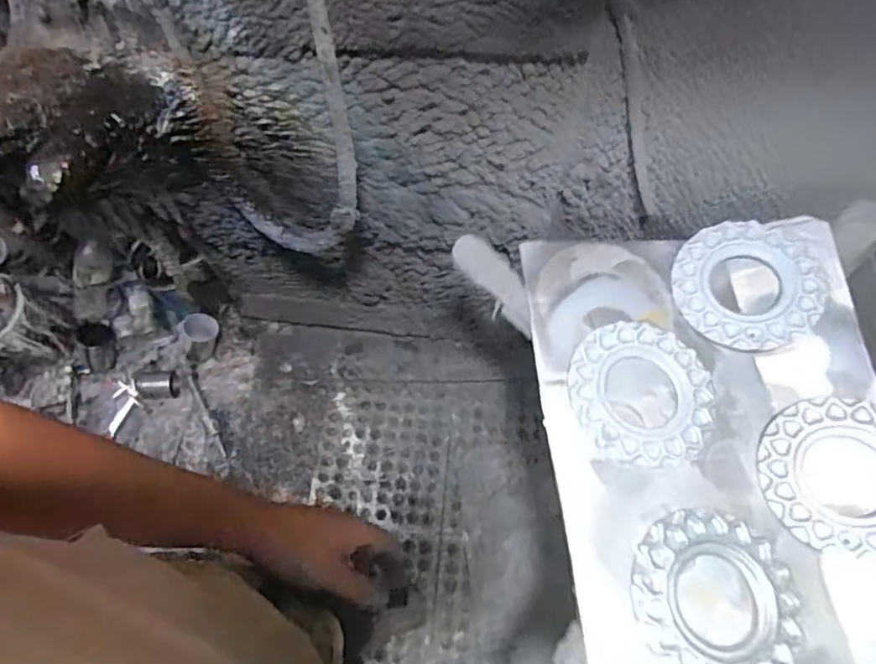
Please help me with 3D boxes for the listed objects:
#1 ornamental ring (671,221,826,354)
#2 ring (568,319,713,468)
[{"bbox_3d":[0.363,-0.060,0.705,0.157,0.016,0.162,-1,66,2],"label":"ornamental ring"},{"bbox_3d":[0.224,0.061,0.654,0.154,0.024,0.170,25,69,13],"label":"ring"}]

